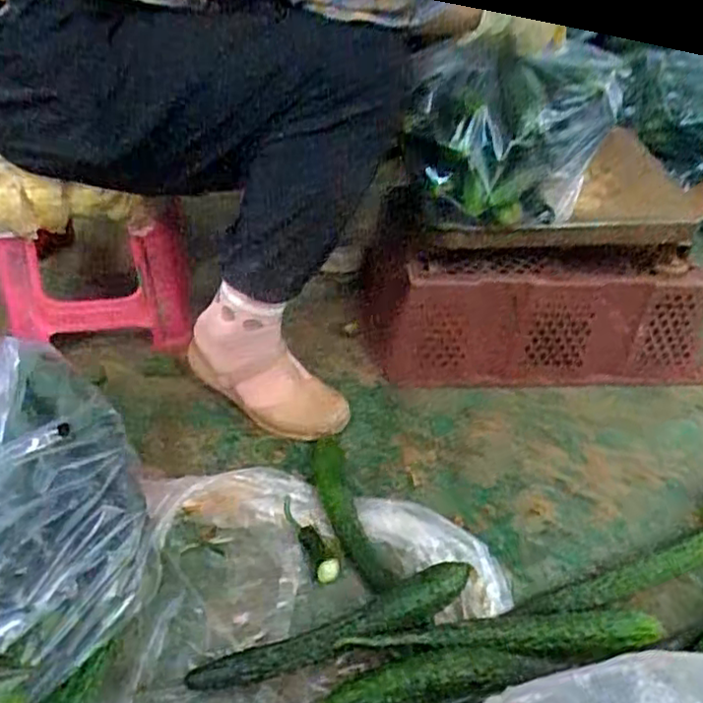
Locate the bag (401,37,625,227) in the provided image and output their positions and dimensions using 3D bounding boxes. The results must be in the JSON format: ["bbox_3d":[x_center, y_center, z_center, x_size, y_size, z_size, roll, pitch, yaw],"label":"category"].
[{"bbox_3d":[0.172,-0.246,0.759,0.221,0.179,0.126,10,39,7],"label":"bag"}]

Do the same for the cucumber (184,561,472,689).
[{"bbox_3d":[-0.012,0.248,0.598,0.260,0.028,0.040,-19,42,-8],"label":"cucumber"}]

